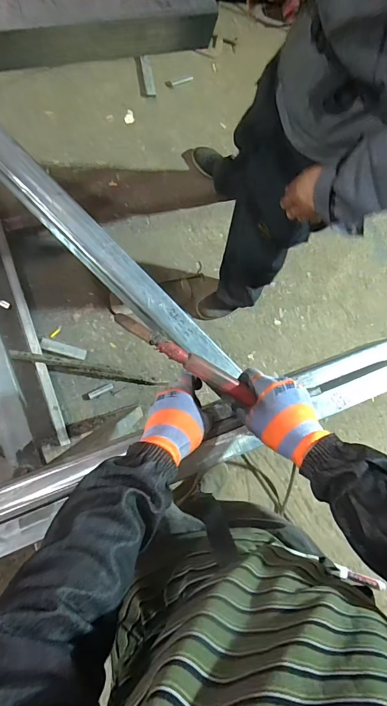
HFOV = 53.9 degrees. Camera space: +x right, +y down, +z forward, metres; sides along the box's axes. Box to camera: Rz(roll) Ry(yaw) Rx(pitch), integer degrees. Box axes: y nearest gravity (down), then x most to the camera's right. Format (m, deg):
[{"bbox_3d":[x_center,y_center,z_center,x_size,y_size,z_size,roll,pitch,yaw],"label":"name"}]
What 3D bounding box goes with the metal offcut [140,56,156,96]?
[{"bbox_3d":[-0.177,-1.090,1.494,0.040,0.020,0.170,-10,86,-15],"label":"metal offcut"}]

